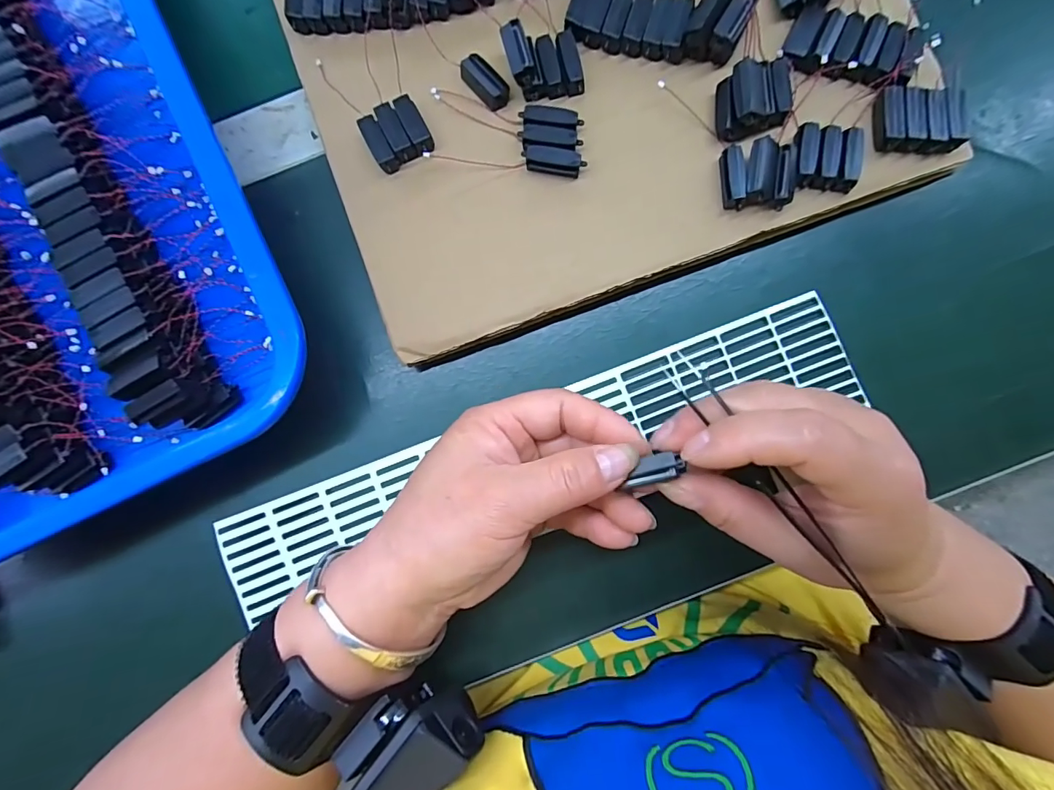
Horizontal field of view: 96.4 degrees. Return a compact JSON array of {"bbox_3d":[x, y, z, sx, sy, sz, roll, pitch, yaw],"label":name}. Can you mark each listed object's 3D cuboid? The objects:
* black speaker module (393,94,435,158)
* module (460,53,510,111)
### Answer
[{"bbox_3d":[-0.057,-0.138,0.239,0.011,0.007,0.031,-23,87,1],"label":"black speaker module"},{"bbox_3d":[-0.022,-0.162,0.242,0.014,0.005,0.029,-44,87,-1],"label":"module"}]

